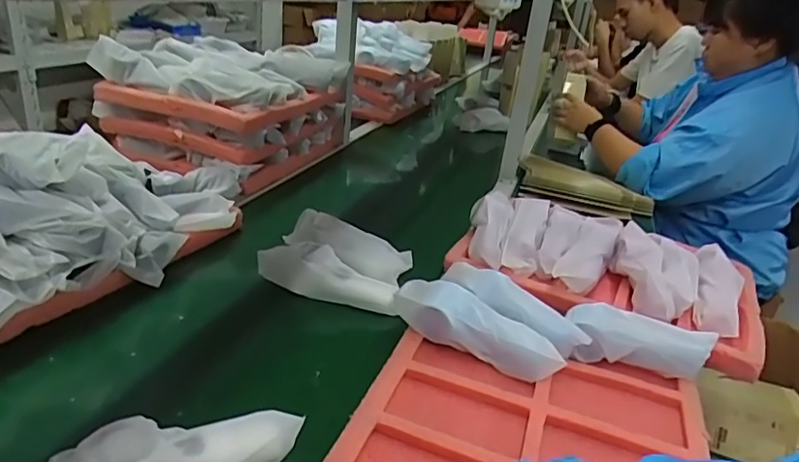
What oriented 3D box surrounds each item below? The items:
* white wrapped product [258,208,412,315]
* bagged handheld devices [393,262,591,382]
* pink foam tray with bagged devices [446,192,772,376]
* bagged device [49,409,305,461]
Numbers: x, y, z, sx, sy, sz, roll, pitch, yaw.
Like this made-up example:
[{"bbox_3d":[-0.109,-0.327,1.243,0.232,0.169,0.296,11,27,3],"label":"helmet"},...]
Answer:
[{"bbox_3d":[-0.086,0.038,0.795,0.191,0.060,0.143,11,25,7],"label":"white wrapped product"},{"bbox_3d":[0.118,0.109,0.676,0.213,0.066,0.137,20,28,25],"label":"bagged handheld devices"},{"bbox_3d":[0.311,0.046,0.827,0.436,0.075,0.247,17,27,19],"label":"pink foam tray with bagged devices"},{"bbox_3d":[-0.182,0.185,0.458,0.195,0.053,0.062,-9,29,-31],"label":"bagged device"}]

